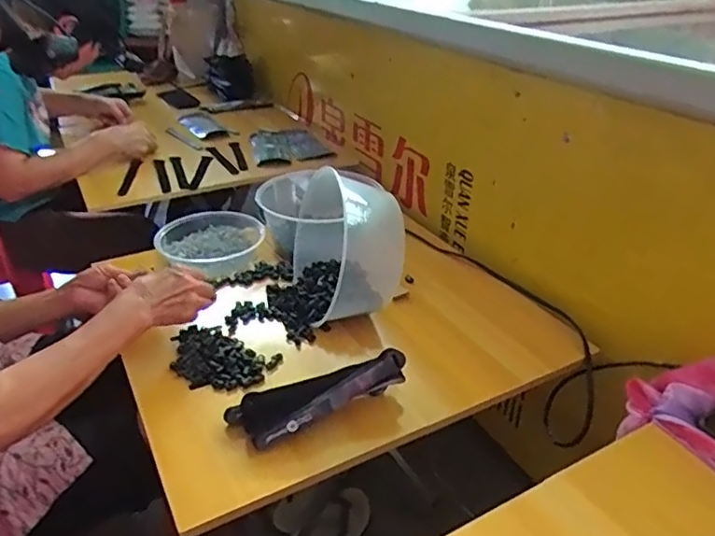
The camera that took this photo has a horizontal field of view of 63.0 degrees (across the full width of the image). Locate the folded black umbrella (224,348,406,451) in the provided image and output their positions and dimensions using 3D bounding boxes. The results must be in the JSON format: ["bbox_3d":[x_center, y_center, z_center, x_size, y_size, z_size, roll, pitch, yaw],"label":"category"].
[{"bbox_3d":[-0.043,0.155,0.693,0.210,0.068,0.057,-10,32,-17],"label":"folded black umbrella"}]

